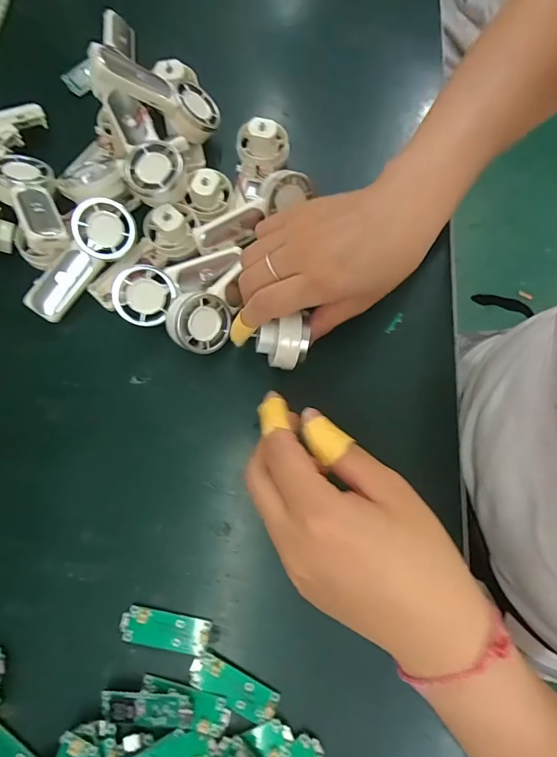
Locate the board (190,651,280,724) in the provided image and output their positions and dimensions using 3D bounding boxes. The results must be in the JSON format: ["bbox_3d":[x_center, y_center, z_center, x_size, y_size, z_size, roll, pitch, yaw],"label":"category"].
[{"bbox_3d":[-0.026,0.176,0.228,0.052,0.004,0.017,28,76,6],"label":"board"}]

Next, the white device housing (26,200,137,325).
[{"bbox_3d":[-0.137,-0.082,0.279,0.037,0.019,0.091,38,89,-20],"label":"white device housing"}]

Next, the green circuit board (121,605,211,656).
[{"bbox_3d":[-0.067,0.148,0.236,0.051,0.006,0.018,12,75,2],"label":"green circuit board"}]

